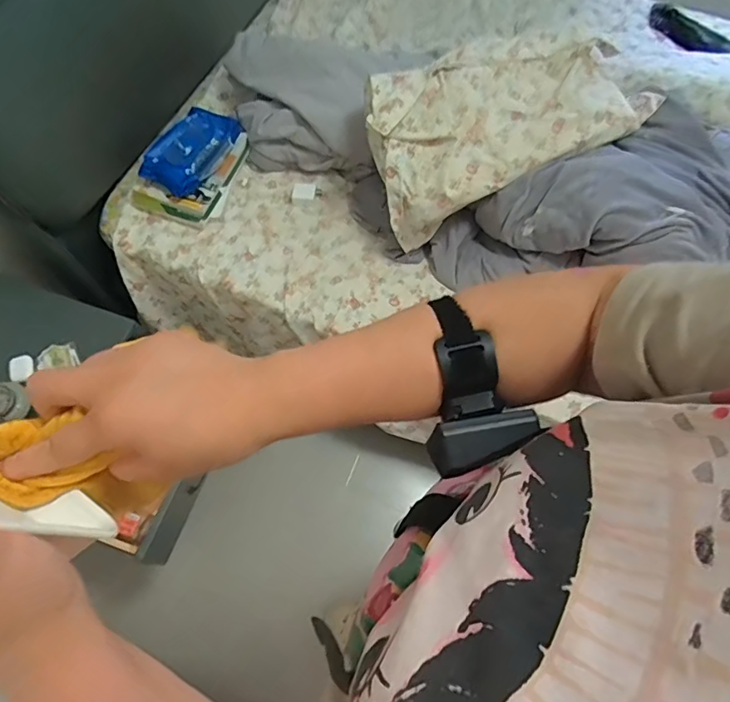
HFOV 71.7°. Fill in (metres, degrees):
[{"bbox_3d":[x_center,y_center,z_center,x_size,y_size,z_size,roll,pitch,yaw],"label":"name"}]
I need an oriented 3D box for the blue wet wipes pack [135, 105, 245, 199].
[{"bbox_3d":[-0.400,-0.471,1.168,0.154,0.046,0.237,17,65,6],"label":"blue wet wipes pack"}]

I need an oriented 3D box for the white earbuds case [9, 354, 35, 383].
[{"bbox_3d":[-0.683,0.038,1.003,0.043,0.023,0.049,-14,66,-8],"label":"white earbuds case"}]

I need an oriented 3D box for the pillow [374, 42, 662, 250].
[{"bbox_3d":[0.301,-0.483,1.062,0.577,0.178,0.278,-26,68,-13],"label":"pillow"}]

